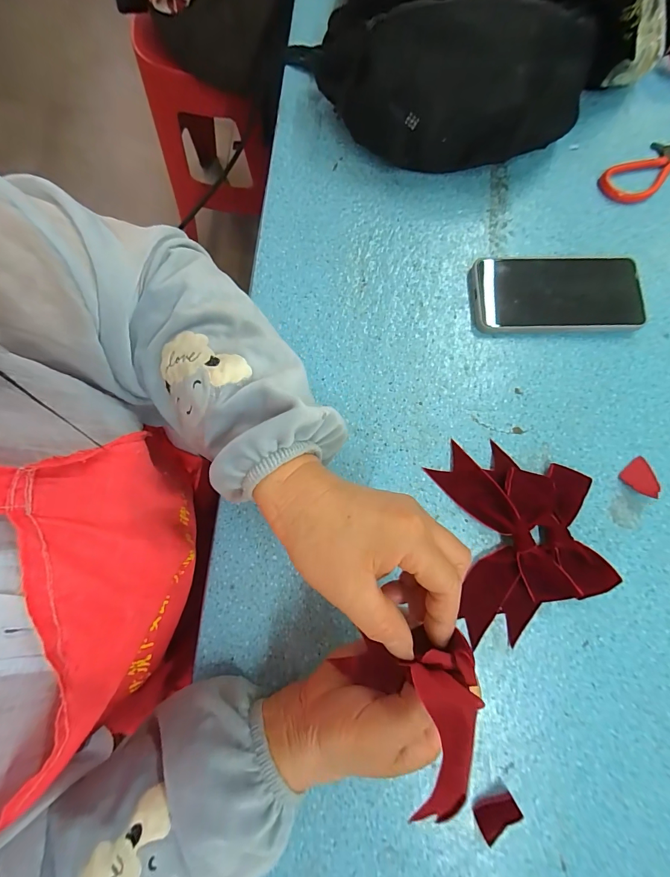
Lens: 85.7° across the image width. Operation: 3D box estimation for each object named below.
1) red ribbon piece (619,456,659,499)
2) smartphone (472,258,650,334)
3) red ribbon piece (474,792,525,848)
[{"bbox_3d":[0.287,0.038,0.334,0.030,0.004,0.037,-44,83,-8],"label":"red ribbon piece"},{"bbox_3d":[0.218,-0.145,0.359,0.159,0.017,0.079,-2,80,-1],"label":"smartphone"},{"bbox_3d":[0.126,0.293,0.280,0.034,0.004,0.026,-30,82,-6],"label":"red ribbon piece"}]

